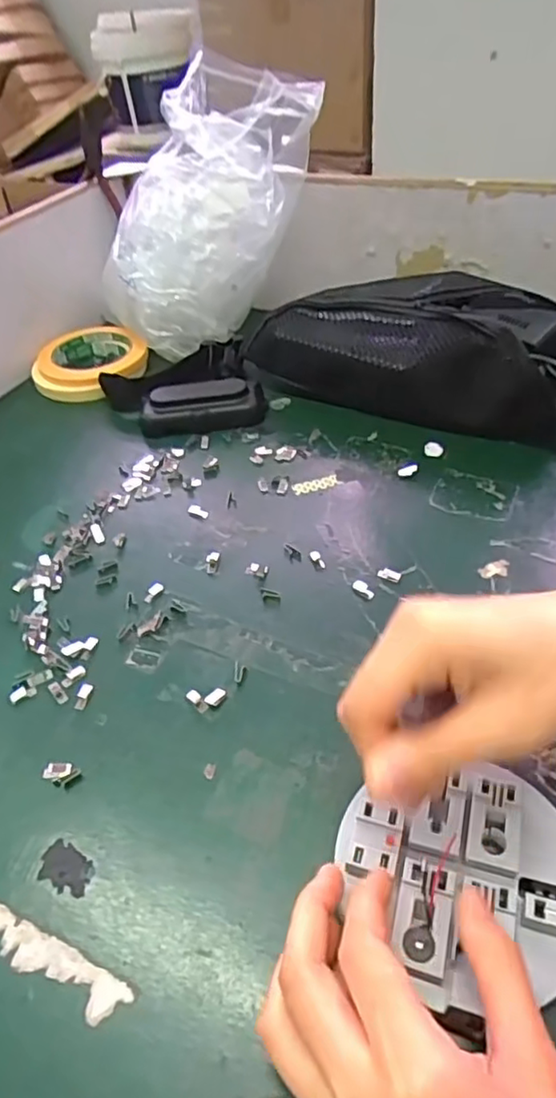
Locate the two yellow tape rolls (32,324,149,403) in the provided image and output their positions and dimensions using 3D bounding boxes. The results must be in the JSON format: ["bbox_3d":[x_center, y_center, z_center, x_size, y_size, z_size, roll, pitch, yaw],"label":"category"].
[{"bbox_3d":[-0.181,-0.186,0.632,0.106,0.033,0.120,0,44,8],"label":"two yellow tape rolls"}]

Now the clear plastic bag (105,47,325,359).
[{"bbox_3d":[-0.070,-0.312,0.594,0.152,0.253,0.114,34,24,18],"label":"clear plastic bag"}]

